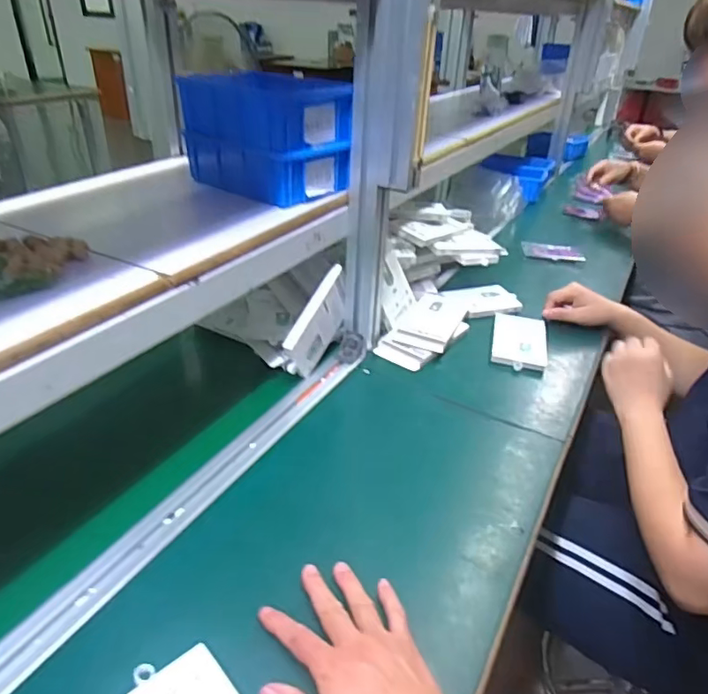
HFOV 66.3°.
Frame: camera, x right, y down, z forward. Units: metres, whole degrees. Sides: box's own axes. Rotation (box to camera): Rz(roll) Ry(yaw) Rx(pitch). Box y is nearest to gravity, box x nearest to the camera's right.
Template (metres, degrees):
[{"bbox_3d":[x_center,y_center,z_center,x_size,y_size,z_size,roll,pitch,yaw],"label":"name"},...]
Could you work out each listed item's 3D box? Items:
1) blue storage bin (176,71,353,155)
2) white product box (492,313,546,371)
[{"bbox_3d":[-0.108,-0.289,0.659,0.176,0.062,0.112,27,39,35],"label":"blue storage bin"},{"bbox_3d":[0.255,-0.011,0.833,0.079,0.009,0.147,9,32,12],"label":"white product box"}]

